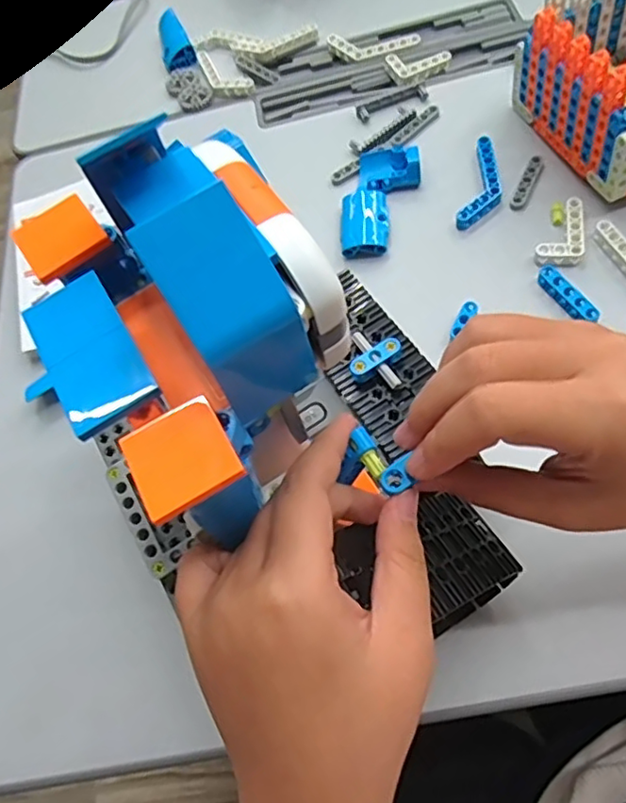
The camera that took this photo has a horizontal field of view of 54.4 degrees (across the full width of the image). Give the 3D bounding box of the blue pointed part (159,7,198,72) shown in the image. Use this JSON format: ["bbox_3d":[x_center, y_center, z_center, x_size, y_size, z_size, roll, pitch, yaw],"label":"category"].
[{"bbox_3d":[-0.133,-0.349,0.583,0.030,0.013,0.086,-19,61,1],"label":"blue pointed part"}]

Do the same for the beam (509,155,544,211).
[{"bbox_3d":[0.154,-0.158,0.439,0.011,0.007,0.051,21,69,20],"label":"beam"}]

